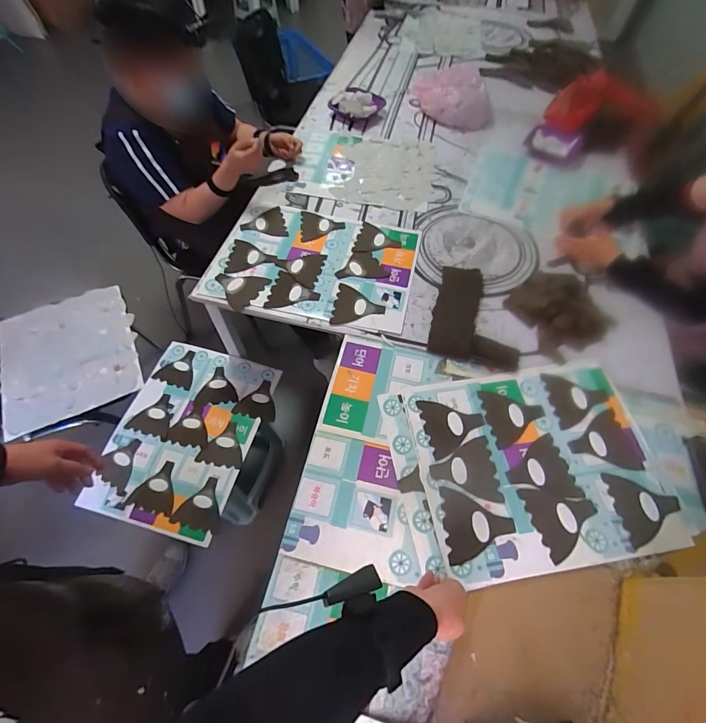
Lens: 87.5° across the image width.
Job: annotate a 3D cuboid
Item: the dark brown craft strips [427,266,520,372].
[{"bbox_3d":[0.296,-0.117,0.890,0.194,0.010,0.295,12,60,4],"label":"dark brown craft strips"}]

